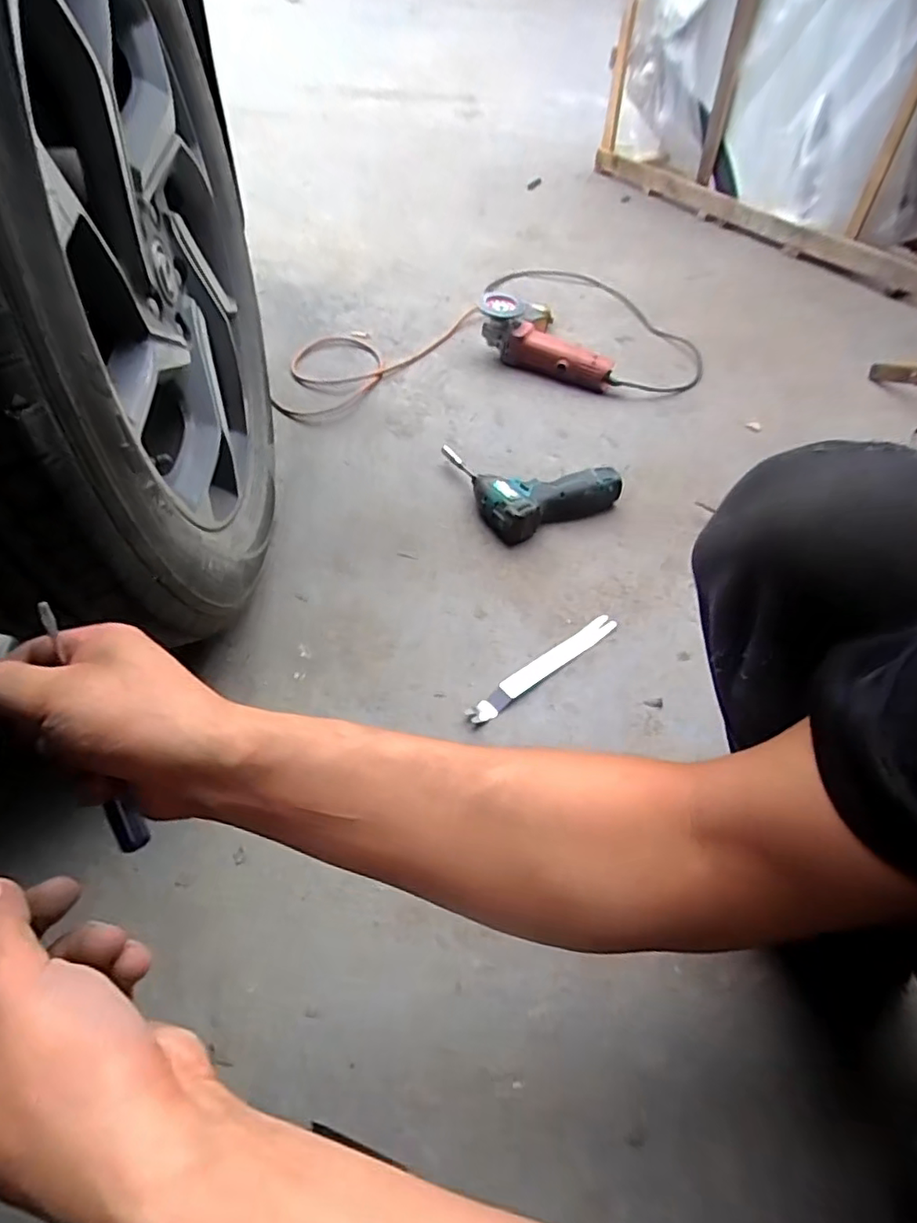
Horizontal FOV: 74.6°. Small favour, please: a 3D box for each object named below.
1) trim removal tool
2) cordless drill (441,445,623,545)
[{"bbox_3d":[0.102,0.064,0.721,0.231,0.014,0.032,-31,59,-26],"label":"trim removal tool"},{"bbox_3d":[0.108,-0.211,0.918,0.206,0.052,0.209,-20,54,-18],"label":"cordless drill"}]

